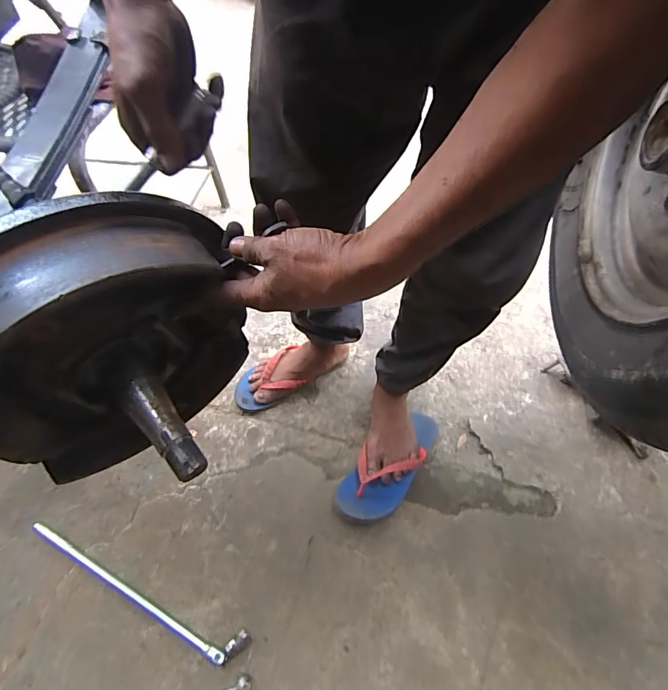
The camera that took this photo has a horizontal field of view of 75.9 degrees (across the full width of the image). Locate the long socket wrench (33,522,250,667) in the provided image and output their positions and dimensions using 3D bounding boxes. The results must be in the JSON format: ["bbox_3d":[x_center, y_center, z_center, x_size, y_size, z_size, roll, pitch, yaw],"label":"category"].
[{"bbox_3d":[-0.345,0.407,0.711,0.434,0.034,0.049,19,57,14],"label":"long socket wrench"}]

